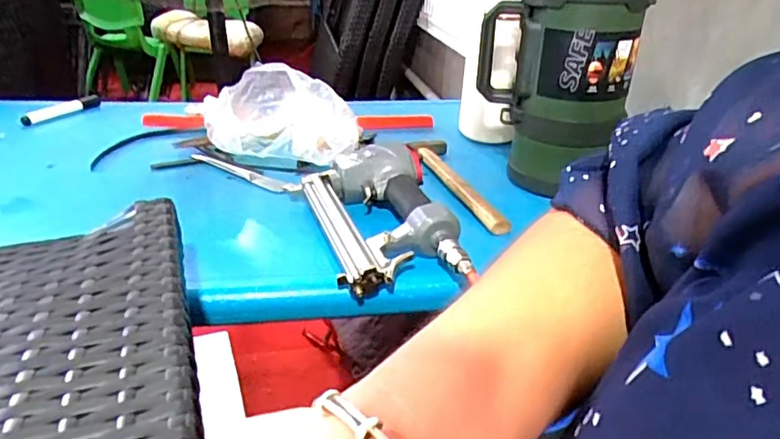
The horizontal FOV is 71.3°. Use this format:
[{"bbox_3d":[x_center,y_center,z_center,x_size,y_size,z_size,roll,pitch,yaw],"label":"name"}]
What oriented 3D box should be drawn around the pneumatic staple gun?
[{"bbox_3d":[-0.015,-0.005,0.619,0.142,0.069,0.255,-2,29,-16],"label":"pneumatic staple gun"}]

